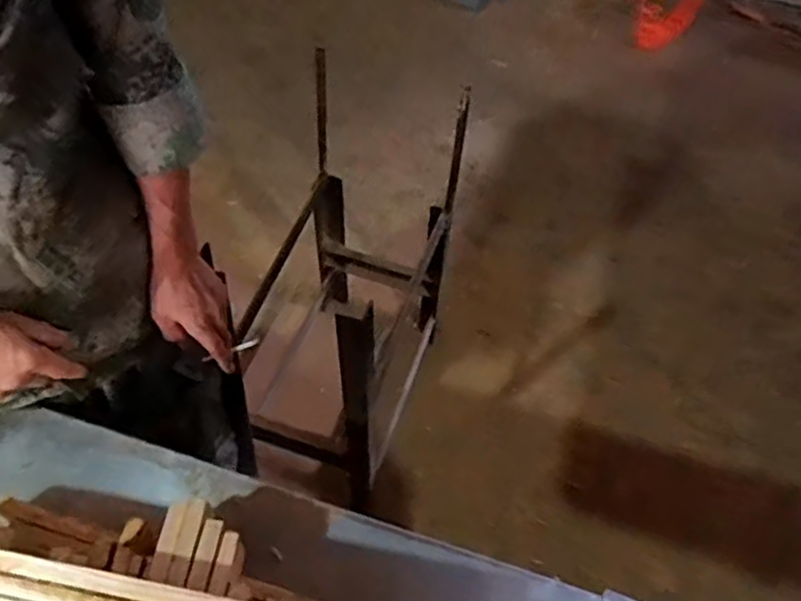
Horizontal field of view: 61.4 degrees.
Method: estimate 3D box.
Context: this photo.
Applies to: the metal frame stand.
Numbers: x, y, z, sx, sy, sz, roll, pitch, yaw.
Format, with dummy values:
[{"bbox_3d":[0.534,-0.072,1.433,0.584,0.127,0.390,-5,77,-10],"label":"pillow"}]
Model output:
[{"bbox_3d":[-0.106,0.020,1.296,0.289,0.627,0.540,16,53,9],"label":"metal frame stand"}]

